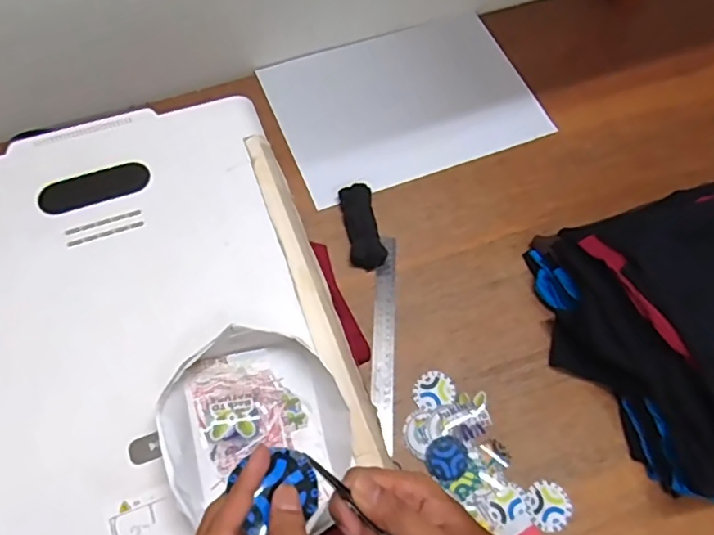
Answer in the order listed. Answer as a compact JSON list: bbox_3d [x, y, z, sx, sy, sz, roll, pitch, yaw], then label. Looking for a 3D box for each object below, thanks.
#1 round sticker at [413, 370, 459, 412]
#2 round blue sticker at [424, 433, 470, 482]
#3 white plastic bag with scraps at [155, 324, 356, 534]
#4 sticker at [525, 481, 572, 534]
[{"bbox_3d":[0.100,0.158,0.746,0.054,0.004,0.047,-22,69,-12],"label":"round sticker"},{"bbox_3d":[0.110,0.233,0.707,0.053,0.004,0.052,1,66,-2],"label":"round blue sticker"},{"bbox_3d":[-0.089,0.151,0.529,0.159,0.046,0.186,-22,68,-14],"label":"white plastic bag with scraps"},{"bbox_3d":[0.230,0.286,0.691,0.053,0.004,0.055,1,66,-2],"label":"sticker"}]

